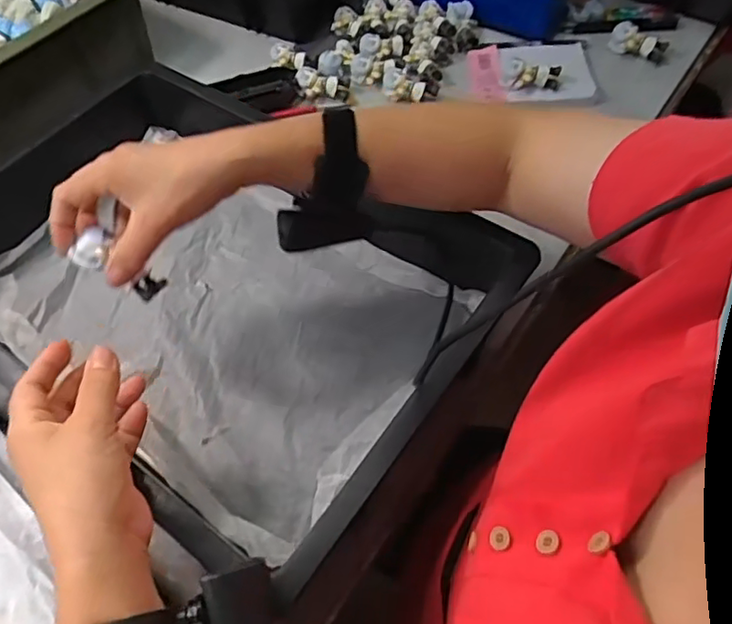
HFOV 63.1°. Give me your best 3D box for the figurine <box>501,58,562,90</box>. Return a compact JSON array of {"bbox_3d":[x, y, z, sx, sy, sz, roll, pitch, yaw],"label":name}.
[{"bbox_3d":[0.178,-0.255,0.641,0.060,0.024,0.020,4,58,5],"label":"figurine"}]

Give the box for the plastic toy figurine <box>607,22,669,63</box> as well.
[{"bbox_3d":[0.295,-0.290,0.644,0.058,0.024,0.038,21,61,15],"label":"plastic toy figurine"}]

